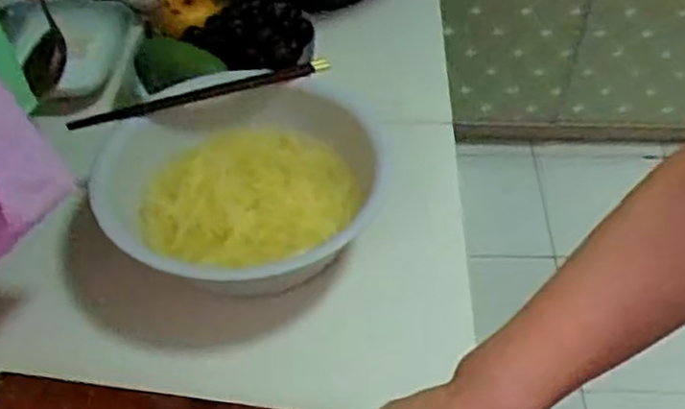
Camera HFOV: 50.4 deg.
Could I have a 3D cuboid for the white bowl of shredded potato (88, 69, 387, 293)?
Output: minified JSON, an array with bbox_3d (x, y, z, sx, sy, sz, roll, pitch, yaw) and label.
[{"bbox_3d":[-0.095,-0.017,0.648,0.225,0.080,0.235,-1,47,1],"label":"white bowl of shredded potato"}]

